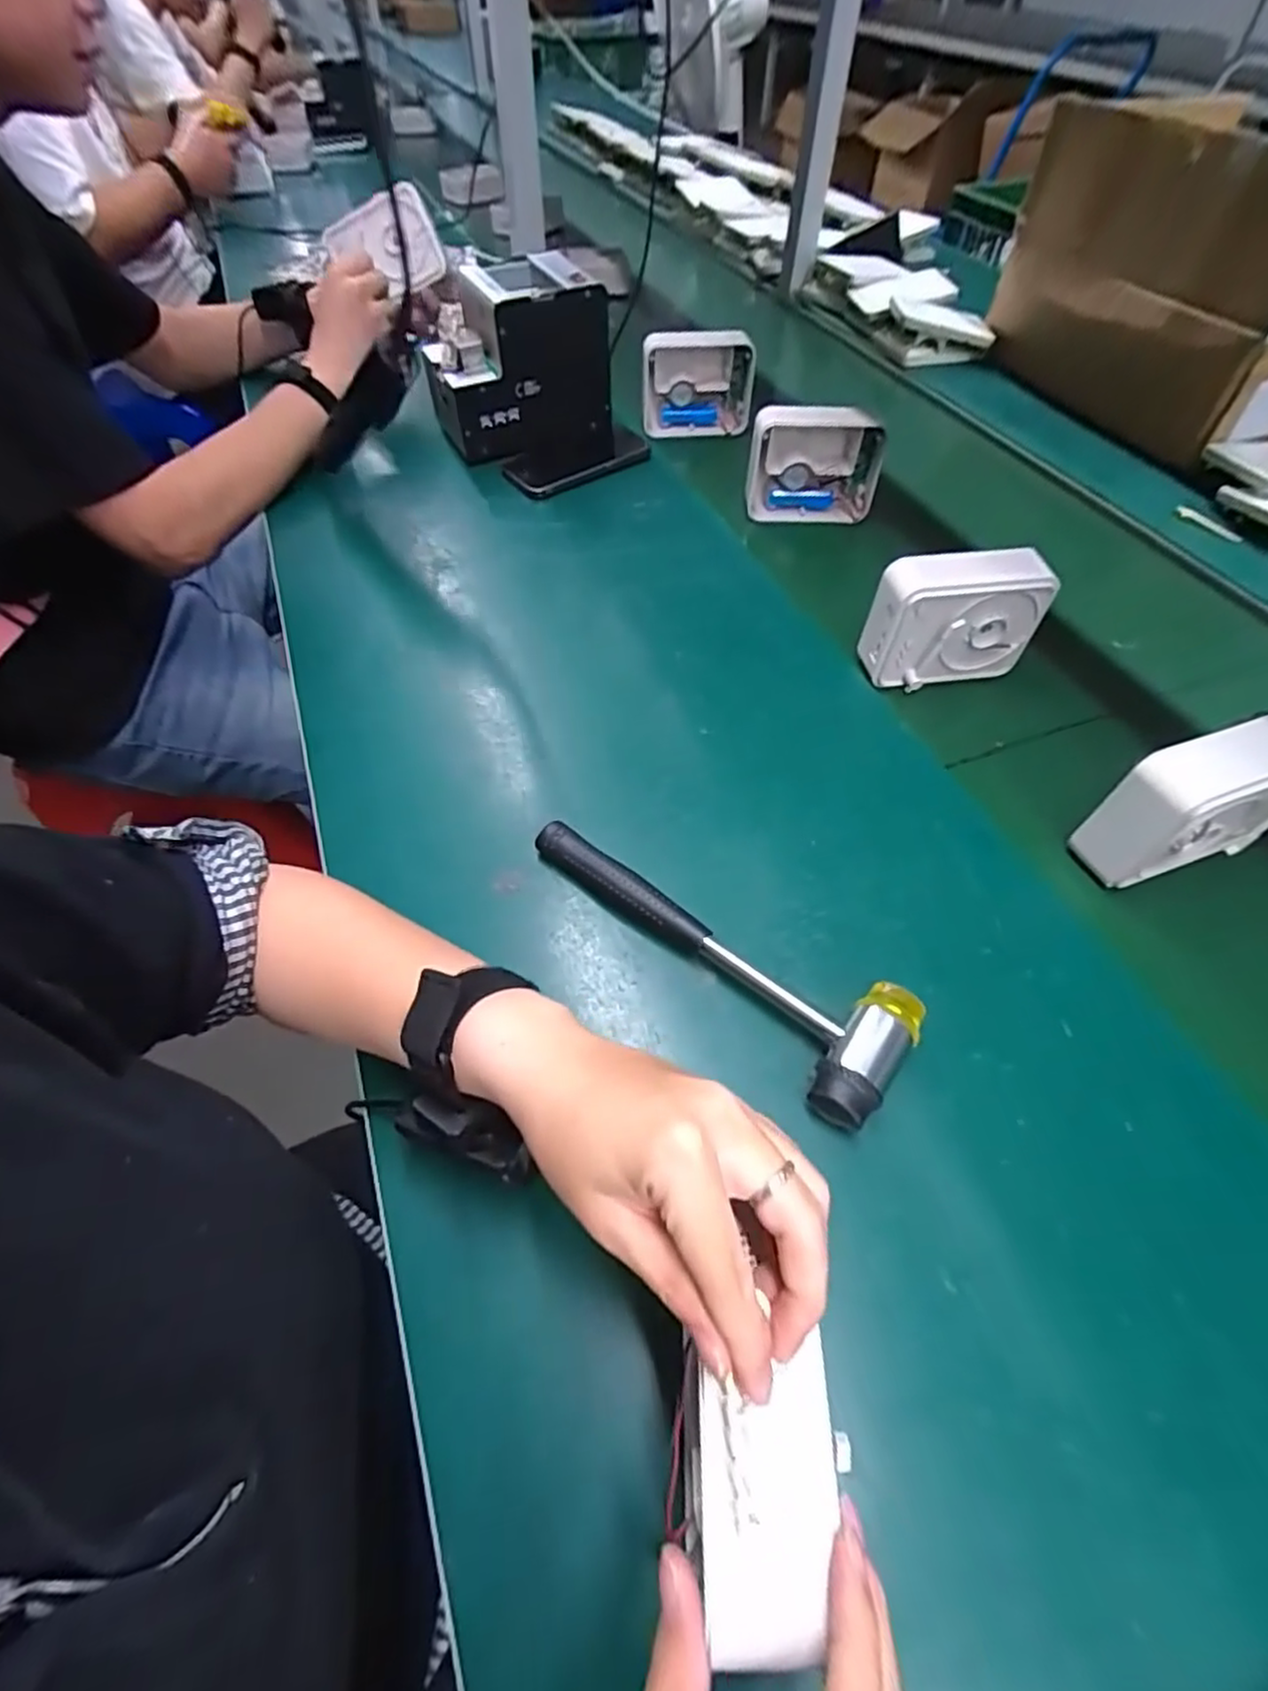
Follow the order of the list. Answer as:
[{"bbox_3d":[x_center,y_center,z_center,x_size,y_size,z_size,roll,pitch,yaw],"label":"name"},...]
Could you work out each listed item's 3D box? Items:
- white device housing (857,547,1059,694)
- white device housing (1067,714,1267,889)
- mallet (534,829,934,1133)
[{"bbox_3d":[0.258,-0.180,0.538,0.128,0.091,0.041,-7,55,-5],"label":"white device housing"},{"bbox_3d":[0.360,-0.020,0.434,0.113,0.097,0.055,-15,56,-10],"label":"white device housing"},{"bbox_3d":[0.040,0.057,0.408,0.255,0.034,0.080,33,61,24],"label":"mallet"}]

